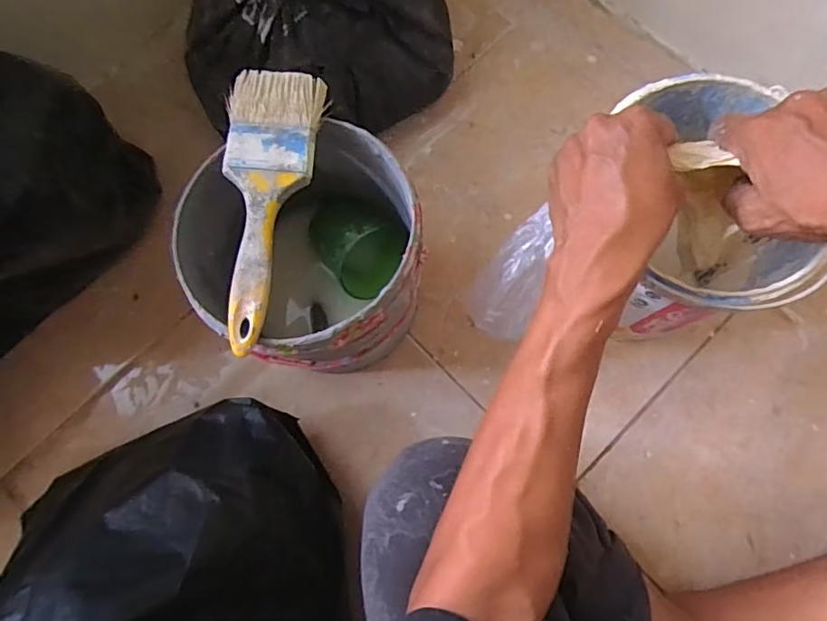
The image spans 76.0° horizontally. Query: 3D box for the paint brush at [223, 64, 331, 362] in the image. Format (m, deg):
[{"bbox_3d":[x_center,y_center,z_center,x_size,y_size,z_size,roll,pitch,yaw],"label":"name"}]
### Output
[{"bbox_3d":[-0.100,-0.073,0.364,0.062,0.014,0.197,1,78,2],"label":"paint brush"}]

